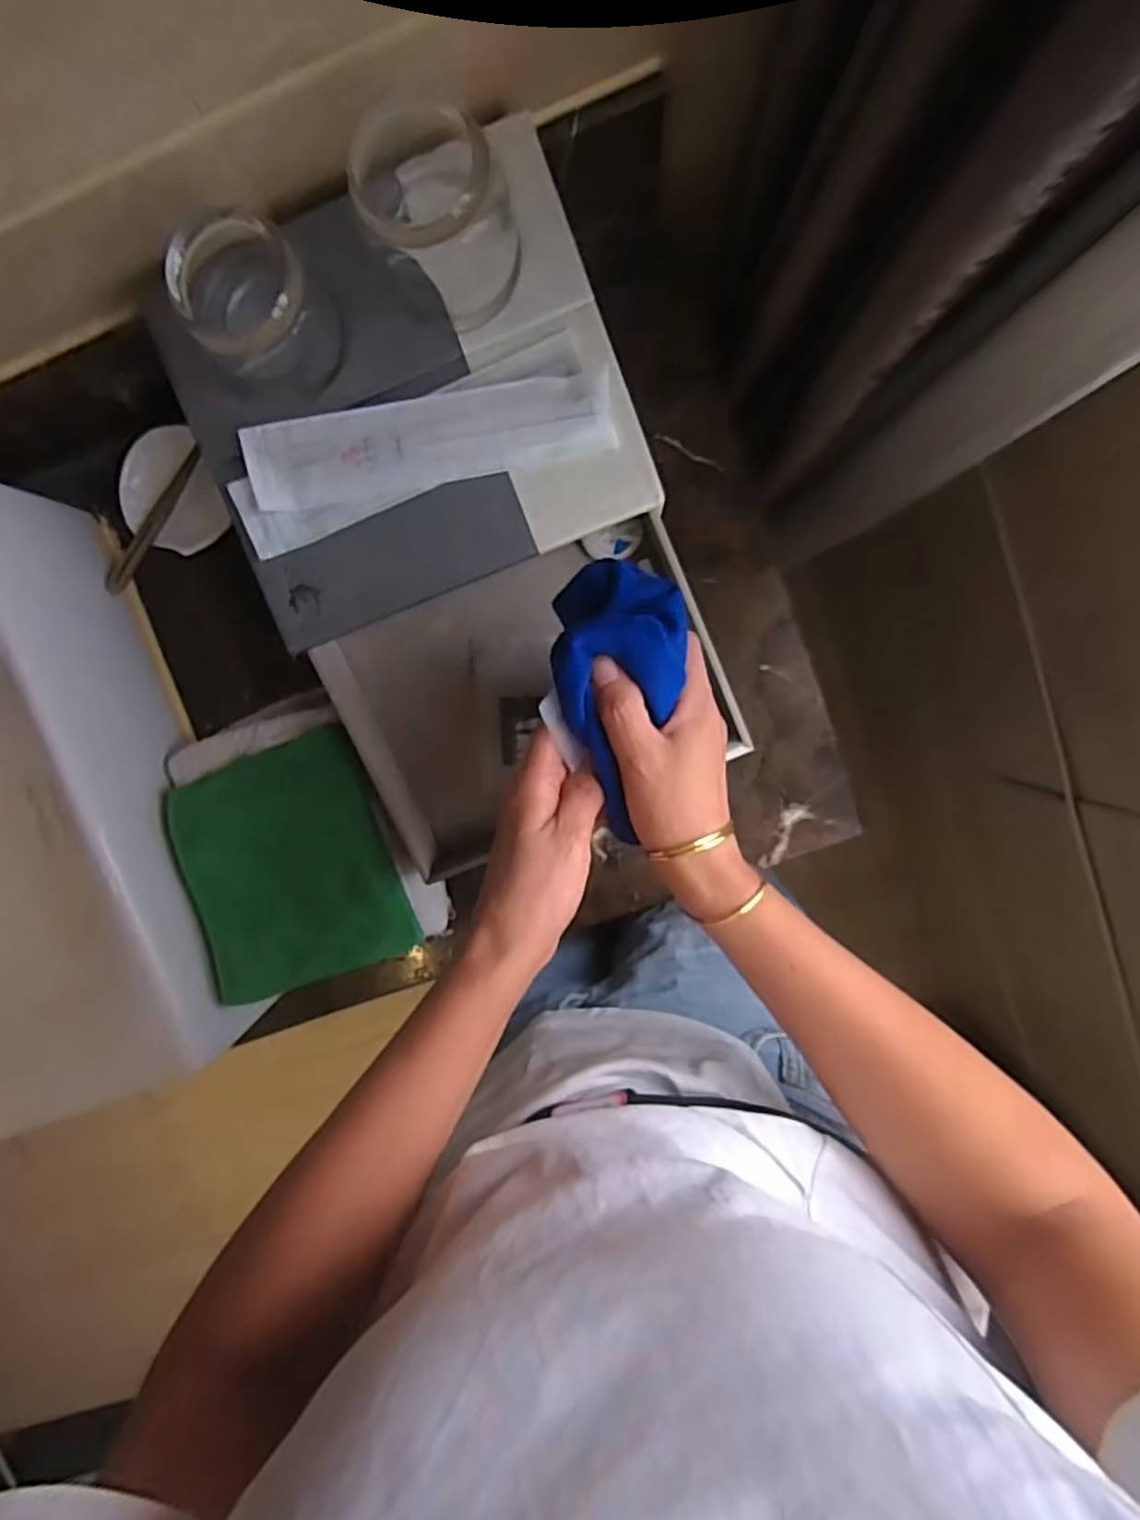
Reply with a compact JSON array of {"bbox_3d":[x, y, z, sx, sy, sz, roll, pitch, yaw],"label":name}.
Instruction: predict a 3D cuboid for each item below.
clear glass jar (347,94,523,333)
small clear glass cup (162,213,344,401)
[{"bbox_3d":[-0.069,-0.282,0.365,0.073,0.067,0.068,0,98,3],"label":"clear glass jar"},{"bbox_3d":[-0.168,-0.246,0.382,0.064,0.055,0.066,0,98,3],"label":"small clear glass cup"}]

